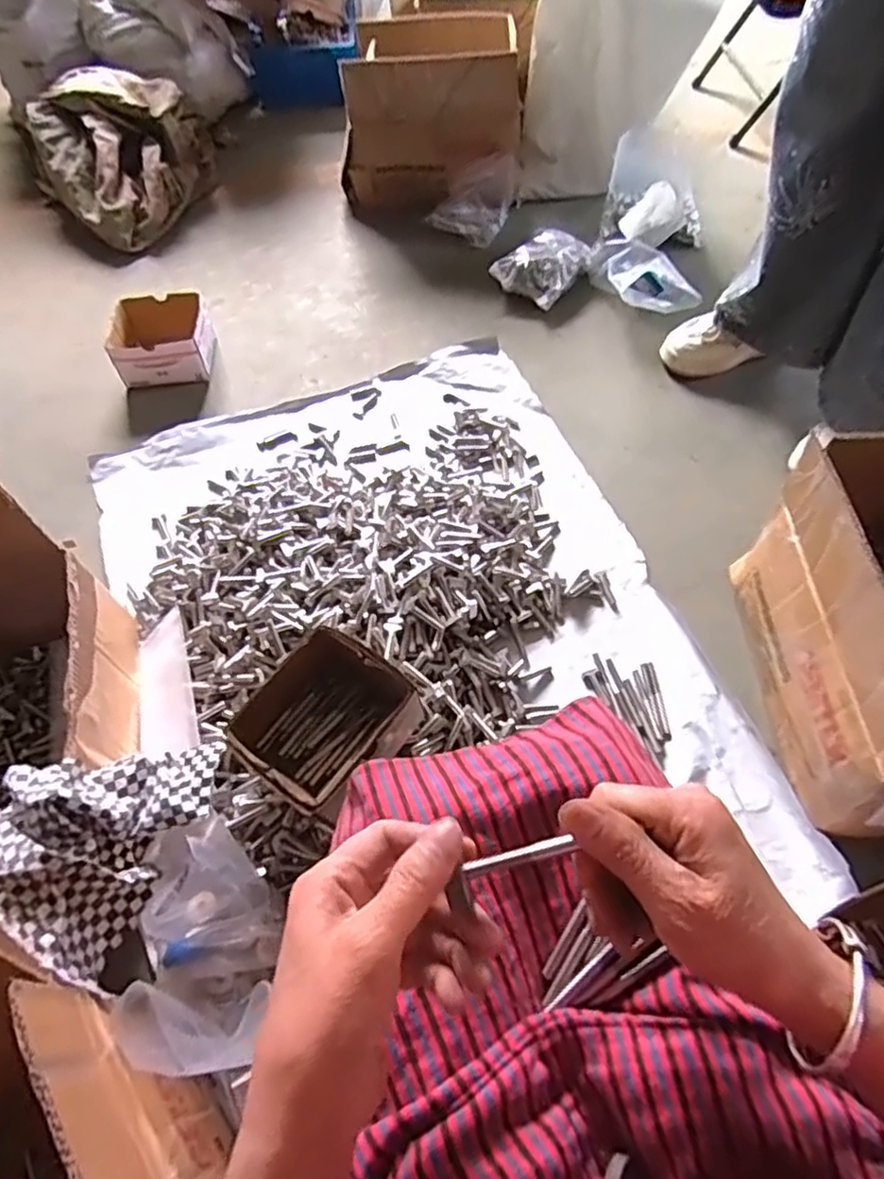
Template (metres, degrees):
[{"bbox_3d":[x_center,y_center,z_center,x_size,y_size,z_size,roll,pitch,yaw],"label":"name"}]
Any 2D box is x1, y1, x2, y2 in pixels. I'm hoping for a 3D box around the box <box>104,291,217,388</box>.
[{"bbox_3d":[-0.488,-0.441,1.176,0.159,0.080,0.158,-6,56,-2],"label":"box"}]

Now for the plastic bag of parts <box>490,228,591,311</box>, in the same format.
[{"bbox_3d":[0.194,-0.615,1.275,0.138,0.057,0.174,33,63,22],"label":"plastic bag of parts"}]

